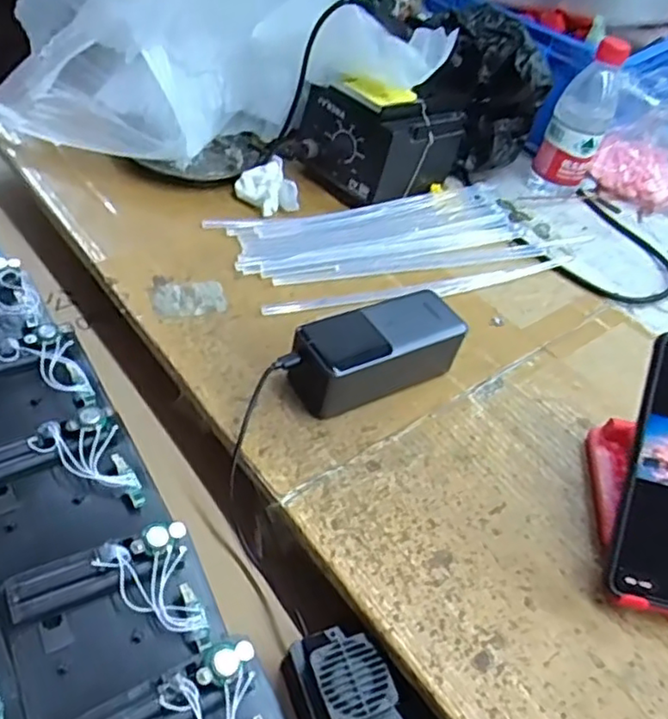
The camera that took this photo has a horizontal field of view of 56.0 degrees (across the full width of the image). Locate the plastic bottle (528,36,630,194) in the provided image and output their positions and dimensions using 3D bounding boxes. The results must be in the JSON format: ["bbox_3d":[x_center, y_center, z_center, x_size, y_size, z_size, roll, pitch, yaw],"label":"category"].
[{"bbox_3d":[0.280,-0.268,0.714,0.064,0.162,0.062,26,46,11],"label":"plastic bottle"}]

